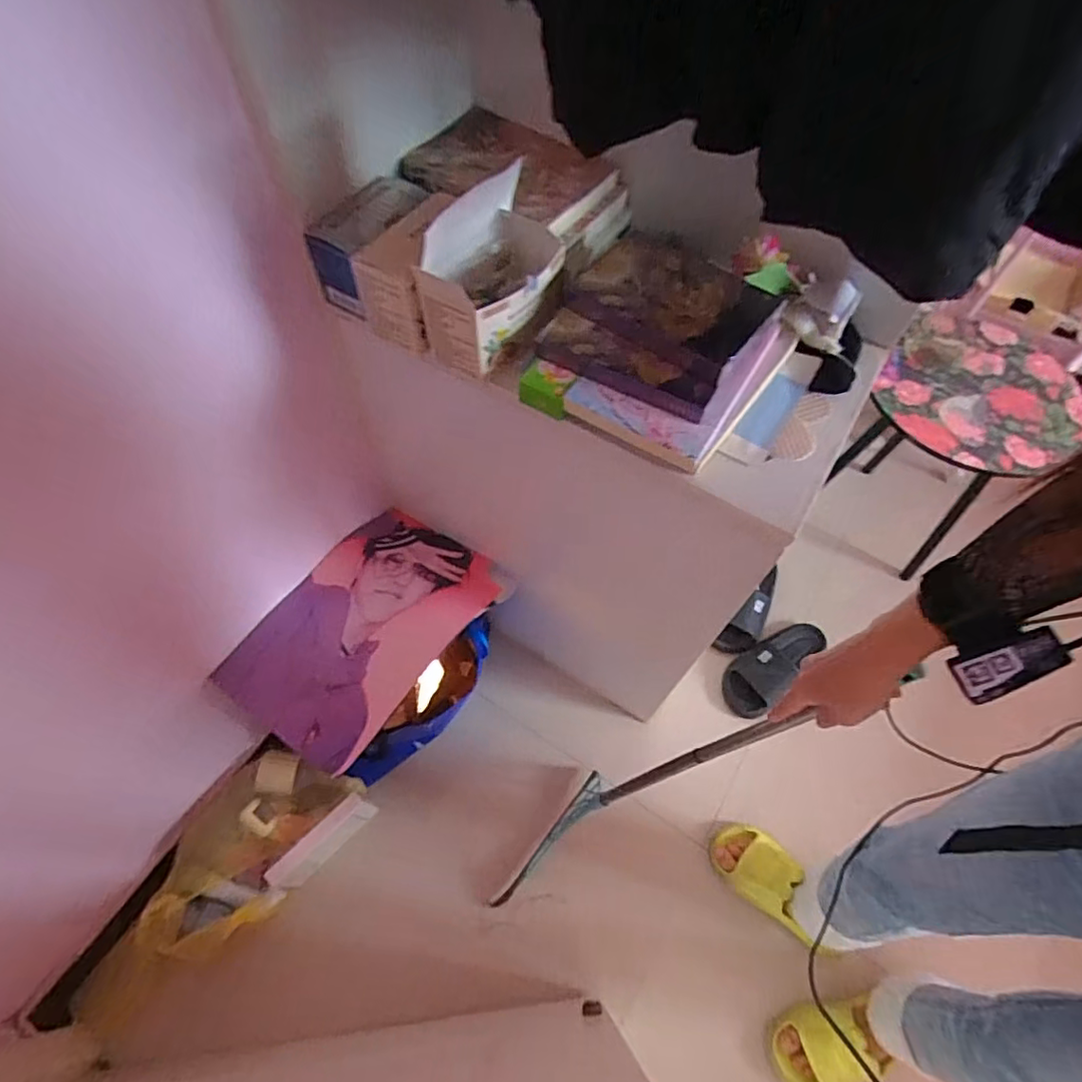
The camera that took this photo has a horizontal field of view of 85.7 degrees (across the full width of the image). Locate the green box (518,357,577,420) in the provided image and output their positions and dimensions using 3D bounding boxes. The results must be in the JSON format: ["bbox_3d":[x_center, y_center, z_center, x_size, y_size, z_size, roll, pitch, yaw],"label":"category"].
[{"bbox_3d":[0.006,-0.158,0.604,0.052,0.035,0.037,23,64,8],"label":"green box"}]

